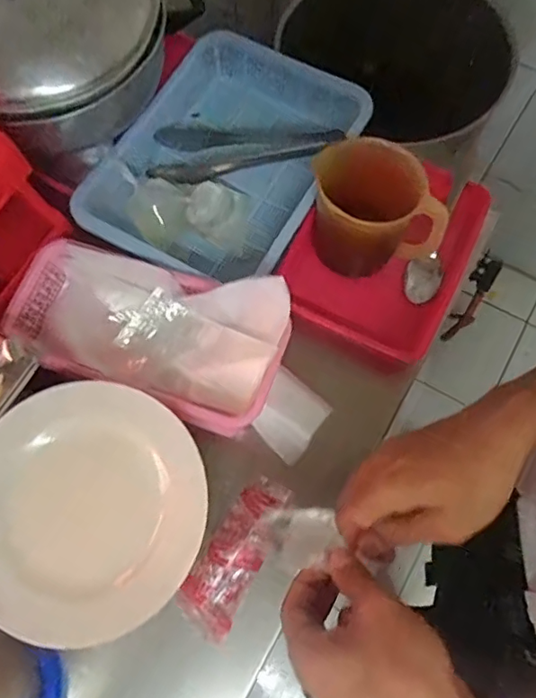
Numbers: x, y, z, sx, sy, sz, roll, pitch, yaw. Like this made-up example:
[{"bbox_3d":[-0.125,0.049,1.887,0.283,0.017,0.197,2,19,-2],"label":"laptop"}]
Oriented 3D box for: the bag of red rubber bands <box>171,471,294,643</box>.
[{"bbox_3d":[-0.030,0.188,0.496,0.053,0.025,0.144,28,74,9],"label":"bag of red rubber bands"}]

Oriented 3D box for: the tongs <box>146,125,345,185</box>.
[{"bbox_3d":[-0.031,-0.224,0.609,0.215,0.029,0.078,2,71,18],"label":"tongs"}]

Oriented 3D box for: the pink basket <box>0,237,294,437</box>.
[{"bbox_3d":[-0.123,-0.020,0.528,0.274,0.079,0.127,21,73,7],"label":"pink basket"}]

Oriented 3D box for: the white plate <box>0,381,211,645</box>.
[{"bbox_3d":[-0.148,0.126,0.432,0.184,0.030,0.191,0,72,0],"label":"white plate"}]

